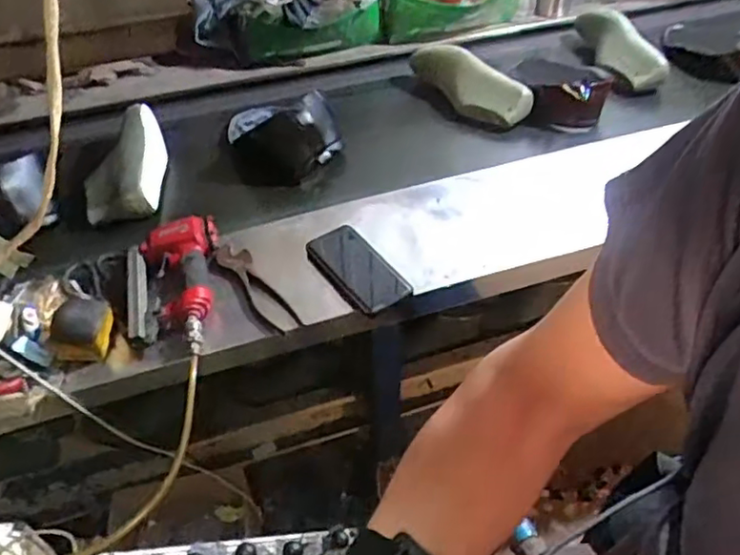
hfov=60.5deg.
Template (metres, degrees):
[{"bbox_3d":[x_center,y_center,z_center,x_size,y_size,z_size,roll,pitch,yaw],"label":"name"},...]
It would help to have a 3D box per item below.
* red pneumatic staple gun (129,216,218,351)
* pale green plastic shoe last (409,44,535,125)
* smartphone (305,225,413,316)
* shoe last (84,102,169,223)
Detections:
[{"bbox_3d":[-0.292,0.002,0.921,0.125,0.057,0.236,-3,47,-3],"label":"red pneumatic staple gun"},{"bbox_3d":[0.193,-0.390,1.277,0.103,0.103,0.285,-32,55,-26],"label":"pale green plastic shoe last"},{"bbox_3d":[-0.021,-0.012,0.967,0.086,0.015,0.173,-35,61,-15],"label":"smartphone"},{"bbox_3d":[-0.430,-0.208,1.143,0.117,0.073,0.258,0,47,0],"label":"shoe last"}]

